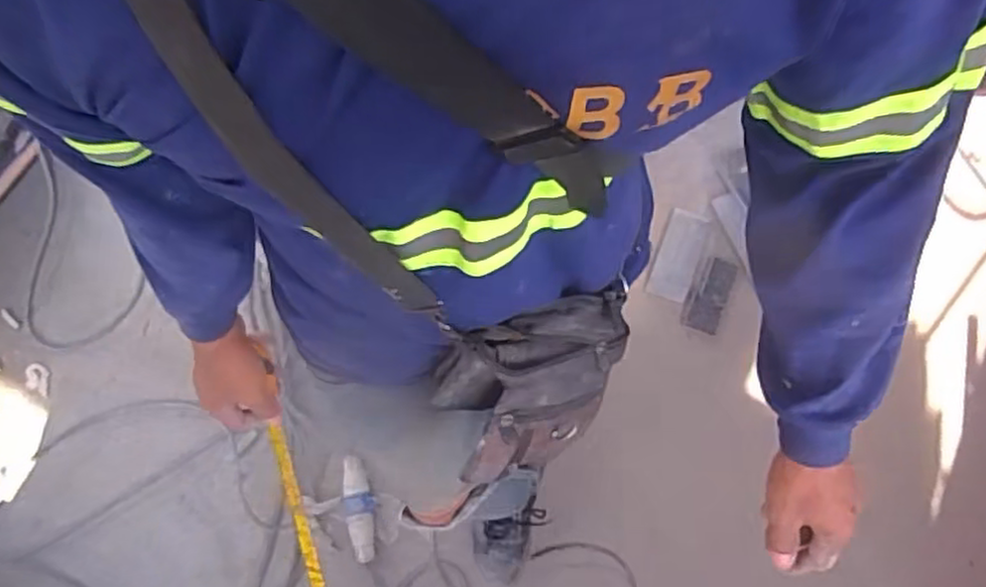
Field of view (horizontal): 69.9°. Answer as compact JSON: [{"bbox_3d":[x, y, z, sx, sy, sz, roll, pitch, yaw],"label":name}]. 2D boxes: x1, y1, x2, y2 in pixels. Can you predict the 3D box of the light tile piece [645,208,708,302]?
[{"bbox_3d":[0.399,-0.081,1.515,0.084,0.005,0.197,20,81,14],"label":"light tile piece"}]

